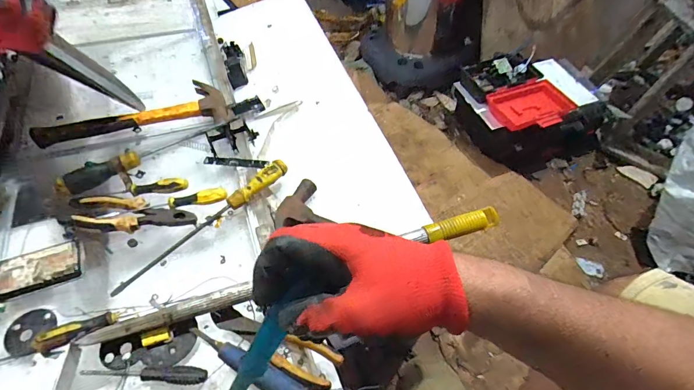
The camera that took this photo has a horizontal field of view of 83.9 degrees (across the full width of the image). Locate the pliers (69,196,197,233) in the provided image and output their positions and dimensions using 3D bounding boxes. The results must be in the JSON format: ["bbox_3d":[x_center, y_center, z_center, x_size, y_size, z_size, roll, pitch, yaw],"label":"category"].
[{"bbox_3d":[-0.317,0.030,0.567,0.181,0.023,0.052,6,54,1],"label":"pliers"}]

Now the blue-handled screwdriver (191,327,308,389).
[{"bbox_3d":[-0.117,0.199,0.446,0.155,0.033,0.027,22,56,13],"label":"blue-handled screwdriver"}]

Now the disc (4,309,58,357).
[{"bbox_3d":[-0.392,0.166,0.475,0.051,0.010,0.054,1,54,-2],"label":"disc"}]

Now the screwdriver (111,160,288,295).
[{"bbox_3d":[-0.203,0.038,0.559,0.025,0.035,0.283,40,61,23],"label":"screwdriver"}]

